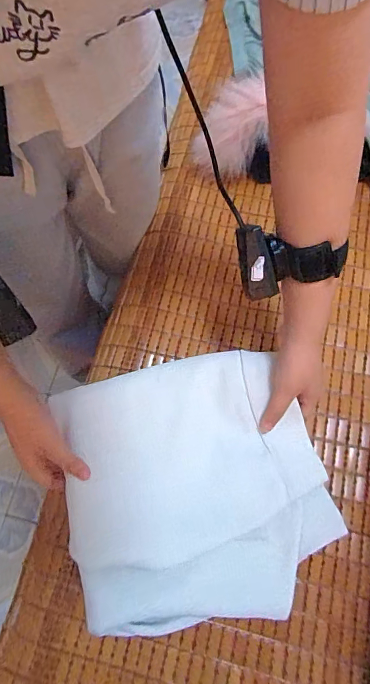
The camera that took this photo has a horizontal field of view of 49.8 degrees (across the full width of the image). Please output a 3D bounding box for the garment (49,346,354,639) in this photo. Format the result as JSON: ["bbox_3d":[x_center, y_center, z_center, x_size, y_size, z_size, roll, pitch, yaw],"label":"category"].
[{"bbox_3d":[0.015,0.155,0.447,0.279,0.058,0.272,-1,69,2],"label":"garment"}]

